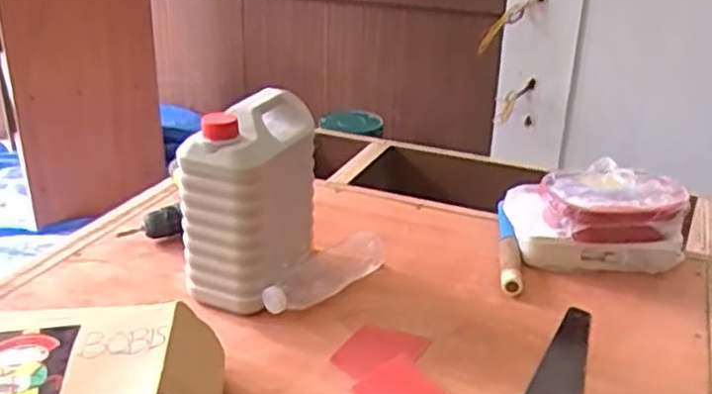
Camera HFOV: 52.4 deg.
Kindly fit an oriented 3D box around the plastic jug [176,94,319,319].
[{"bbox_3d":[-0.121,0.007,0.886,0.110,0.235,0.159,14,29,25],"label":"plastic jug"}]

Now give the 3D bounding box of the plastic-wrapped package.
[{"bbox_3d":[0.323,0.036,0.983,0.235,0.124,0.122,7,26,12],"label":"plastic-wrapped package"}]

